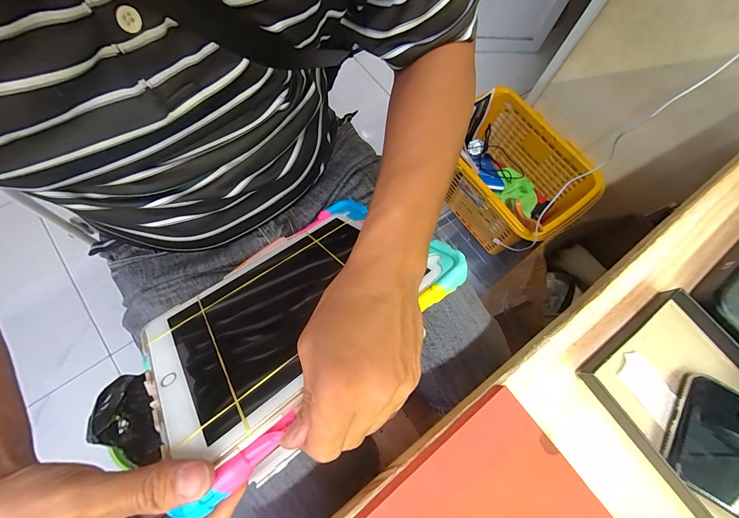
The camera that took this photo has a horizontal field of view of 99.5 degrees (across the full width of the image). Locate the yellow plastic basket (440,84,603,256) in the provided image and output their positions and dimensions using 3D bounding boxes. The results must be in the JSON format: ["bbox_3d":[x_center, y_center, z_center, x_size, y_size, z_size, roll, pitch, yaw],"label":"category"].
[{"bbox_3d":[0.351,-0.188,0.772,0.245,0.155,0.312,-31,76,-13],"label":"yellow plastic basket"}]

